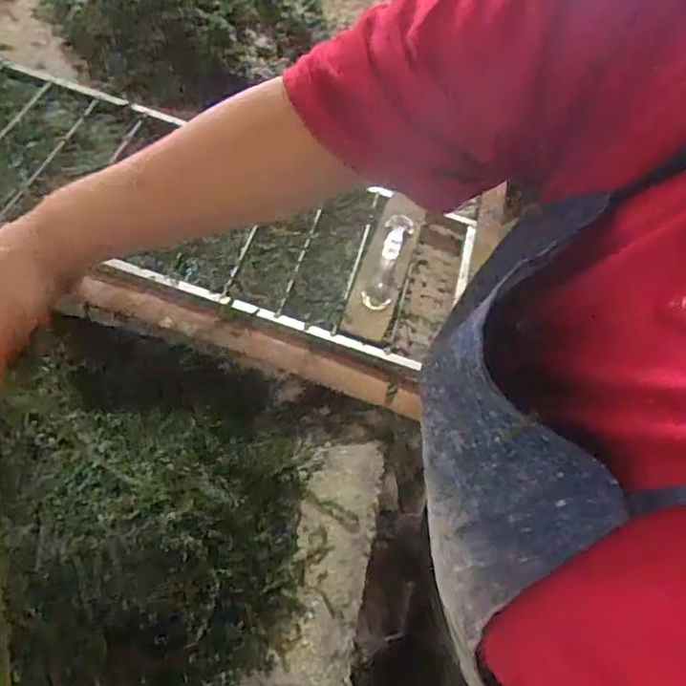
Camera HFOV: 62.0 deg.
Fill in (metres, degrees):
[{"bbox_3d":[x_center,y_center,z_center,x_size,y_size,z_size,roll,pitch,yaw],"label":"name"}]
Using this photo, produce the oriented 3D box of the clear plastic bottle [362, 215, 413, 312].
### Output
[{"bbox_3d":[0.054,-0.099,0.674,0.030,0.039,0.133,15,55,9],"label":"clear plastic bottle"}]

